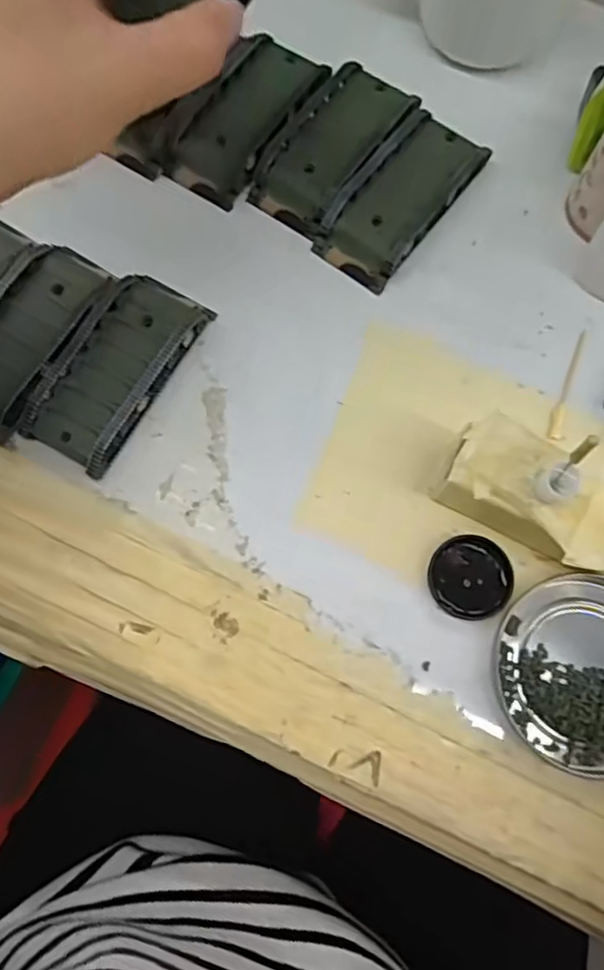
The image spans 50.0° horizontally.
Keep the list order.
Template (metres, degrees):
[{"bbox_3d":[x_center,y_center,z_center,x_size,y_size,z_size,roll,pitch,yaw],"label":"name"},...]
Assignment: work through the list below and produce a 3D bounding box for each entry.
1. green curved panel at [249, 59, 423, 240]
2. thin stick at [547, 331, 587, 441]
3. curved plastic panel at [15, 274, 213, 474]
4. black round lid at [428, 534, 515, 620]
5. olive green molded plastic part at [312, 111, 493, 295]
[{"bbox_3d":[0.015,-0.176,0.332,0.046,0.011,0.094,35,78,9],"label":"green curved panel"},{"bbox_3d":[0.126,-0.048,0.306,0.007,0.004,0.059,18,76,5],"label":"thin stick"},{"bbox_3d":[-0.085,-0.055,0.299,0.043,0.020,0.094,30,78,7],"label":"curved plastic panel"},{"bbox_3d":[0.073,0.040,0.282,0.035,0.005,0.036,0,76,0],"label":"black round lid"},{"bbox_3d":[0.050,-0.146,0.326,0.044,0.017,0.095,36,79,9],"label":"olive green molded plastic part"}]

